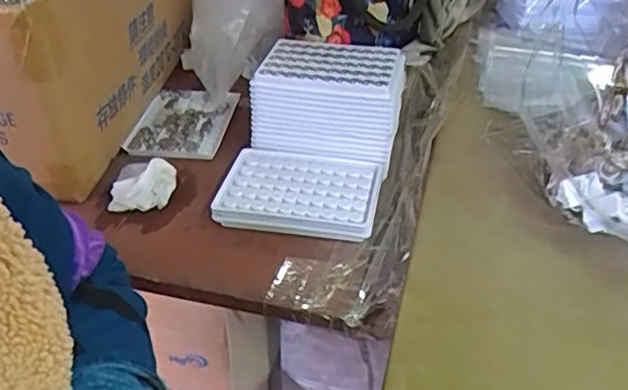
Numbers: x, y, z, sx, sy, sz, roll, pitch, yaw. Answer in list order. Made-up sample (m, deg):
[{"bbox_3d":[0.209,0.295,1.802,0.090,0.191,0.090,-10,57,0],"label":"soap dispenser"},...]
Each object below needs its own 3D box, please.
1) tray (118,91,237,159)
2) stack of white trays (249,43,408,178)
[{"bbox_3d":[-0.134,-0.074,0.656,0.093,0.014,0.121,5,36,7],"label":"tray"},{"bbox_3d":[0.015,-0.090,0.595,0.132,0.070,0.106,8,37,11],"label":"stack of white trays"}]

